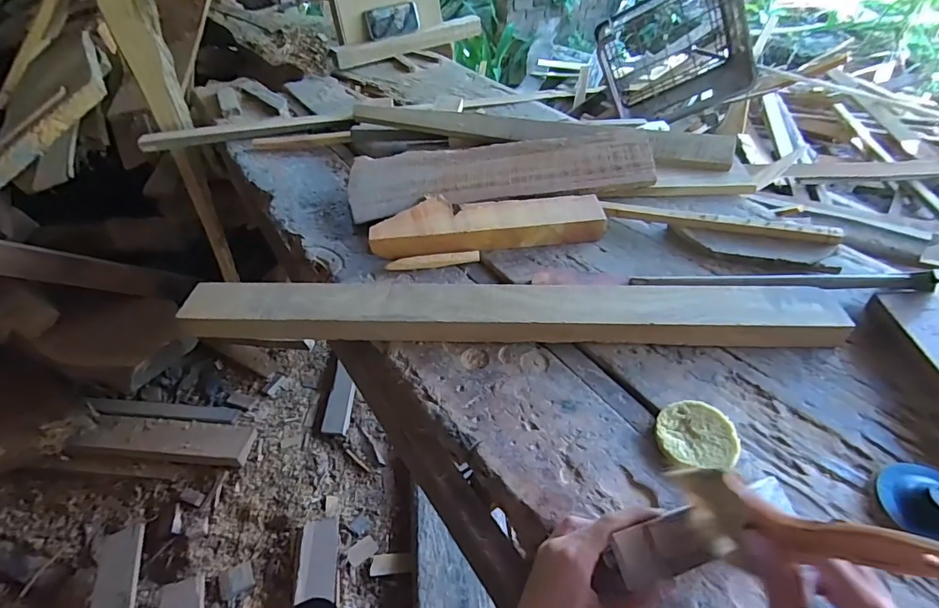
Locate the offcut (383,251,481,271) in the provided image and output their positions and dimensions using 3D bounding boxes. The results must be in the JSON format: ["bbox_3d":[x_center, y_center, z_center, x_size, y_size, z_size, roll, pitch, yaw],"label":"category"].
[{"bbox_3d":[-0.054,-0.066,0.702,0.139,0.021,0.005,-7,25,-7],"label":"offcut"}]

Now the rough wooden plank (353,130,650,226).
[{"bbox_3d":[0.053,-0.232,0.794,0.516,0.022,0.146,-6,47,-2],"label":"rough wooden plank"}]

